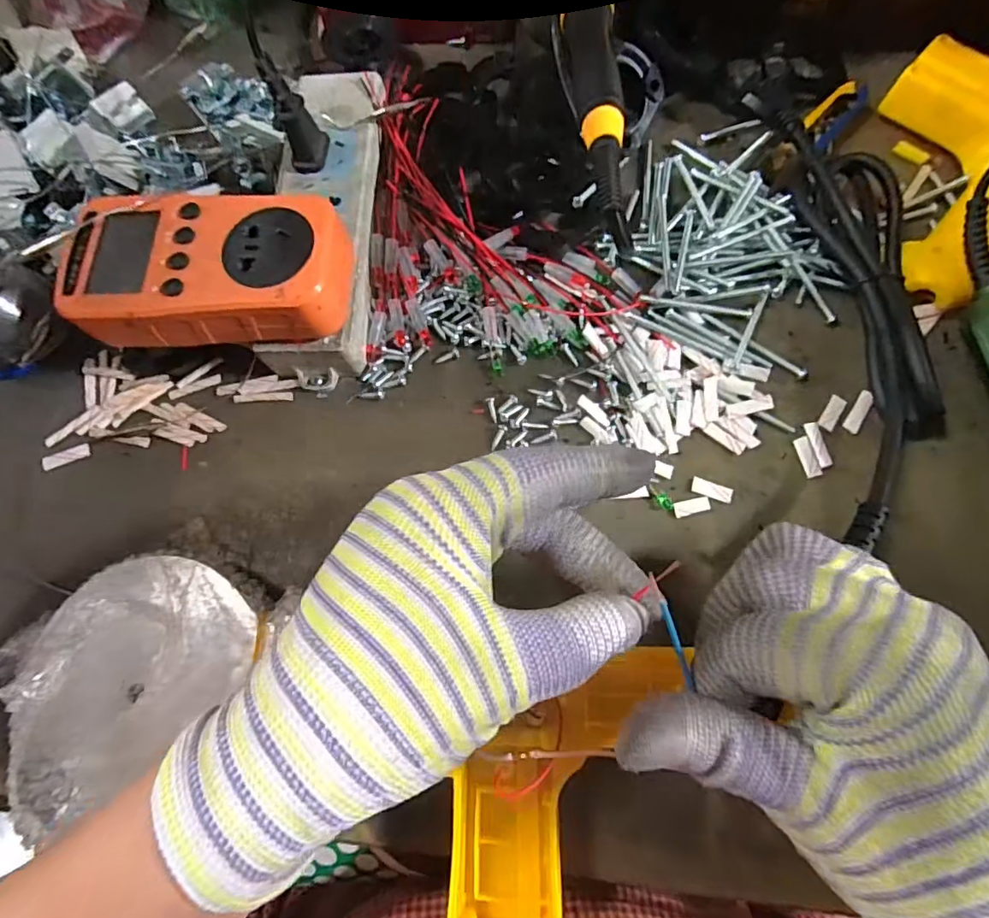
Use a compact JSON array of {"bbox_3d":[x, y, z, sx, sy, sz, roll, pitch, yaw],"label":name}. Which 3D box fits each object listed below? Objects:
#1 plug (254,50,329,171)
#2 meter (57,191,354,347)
[{"bbox_3d":[-0.102,-0.176,0.268,0.022,0.052,0.019,-21,74,-3],"label":"plug"},{"bbox_3d":[-0.133,-0.090,0.248,0.125,0.031,0.067,-2,74,2],"label":"meter"}]

